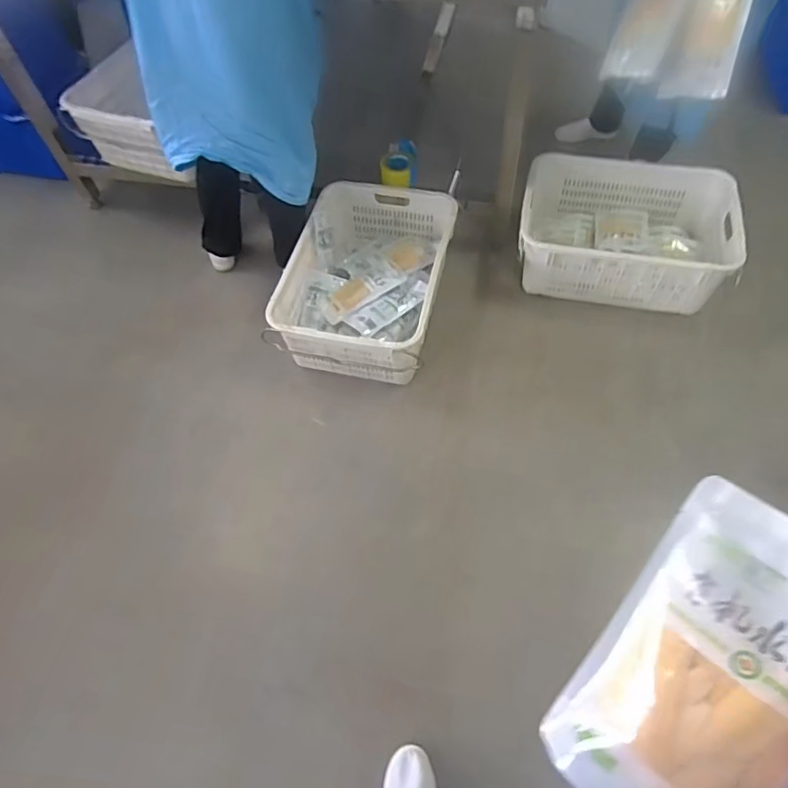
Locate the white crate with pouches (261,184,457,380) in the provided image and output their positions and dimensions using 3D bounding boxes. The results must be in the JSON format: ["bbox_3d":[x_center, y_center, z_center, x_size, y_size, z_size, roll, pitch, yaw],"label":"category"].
[{"bbox_3d":[-0.066,-0.351,1.622,0.414,0.178,0.612,9,58,10],"label":"white crate with pouches"}]

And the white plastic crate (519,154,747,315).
[{"bbox_3d":[0.696,-0.512,1.719,0.582,0.225,0.471,9,58,10],"label":"white plastic crate"}]

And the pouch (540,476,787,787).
[{"bbox_3d":[0.227,0.206,0.384,0.161,0.022,0.250,34,104,32],"label":"pouch"}]

